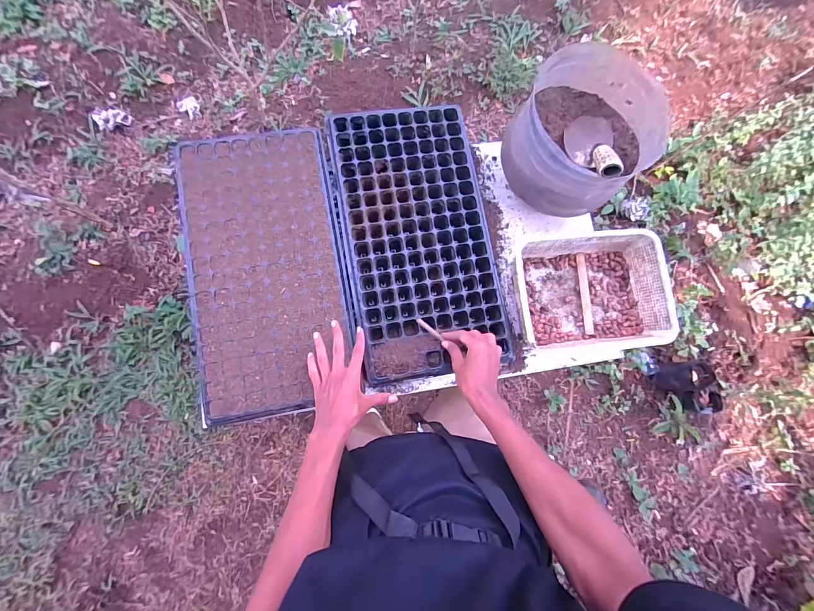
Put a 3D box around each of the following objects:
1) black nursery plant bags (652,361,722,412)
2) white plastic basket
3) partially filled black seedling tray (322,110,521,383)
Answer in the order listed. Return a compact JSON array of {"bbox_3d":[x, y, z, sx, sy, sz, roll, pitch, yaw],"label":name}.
[{"bbox_3d":[1.034,0.301,1.310,0.132,0.157,0.172,0,82,-4],"label":"black nursery plant bags"},{"bbox_3d":[0.346,-0.025,0.686,0.281,0.084,0.210,-1,83,-5],"label":"white plastic basket"},{"bbox_3d":[0.024,-0.132,0.685,0.279,0.044,0.515,-10,84,-6],"label":"partially filled black seedling tray"}]

